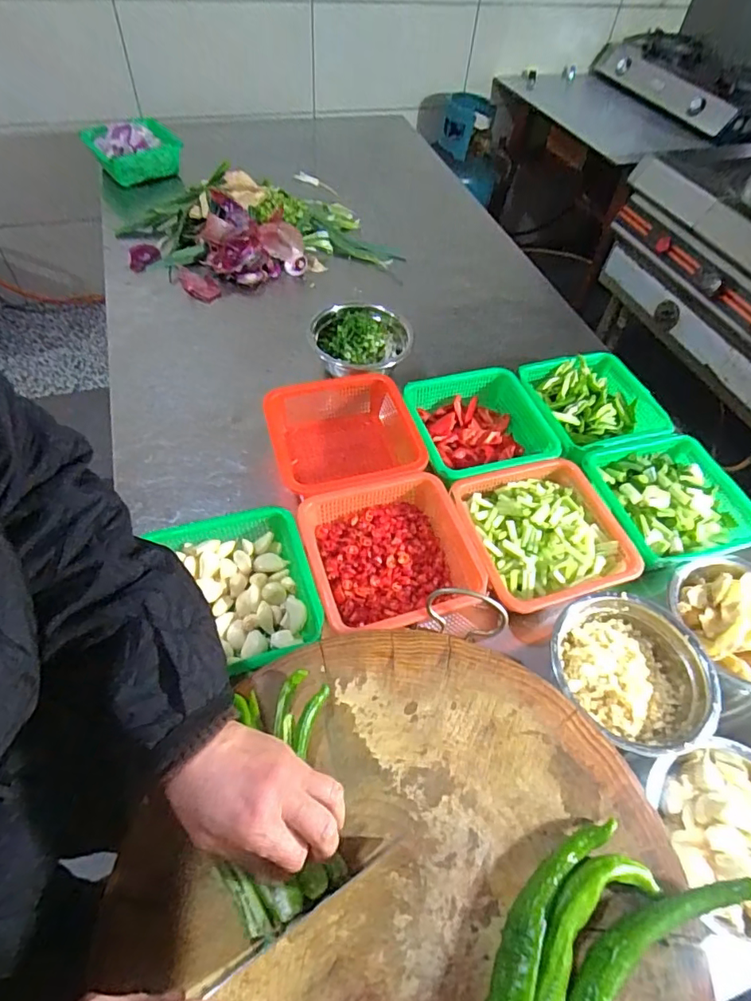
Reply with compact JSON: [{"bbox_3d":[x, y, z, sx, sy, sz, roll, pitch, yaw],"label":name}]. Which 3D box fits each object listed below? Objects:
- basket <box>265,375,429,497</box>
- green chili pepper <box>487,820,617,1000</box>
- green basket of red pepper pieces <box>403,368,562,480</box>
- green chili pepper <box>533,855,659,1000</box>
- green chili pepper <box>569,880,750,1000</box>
[{"bbox_3d":[-0.038,-0.073,0.674,0.171,0.064,0.179,-14,56,-15],"label":"basket"},{"bbox_3d":[0.106,0.296,0.351,0.037,0.024,0.184,32,58,18],"label":"green chili pepper"},{"bbox_3d":[0.143,-0.094,0.701,0.176,0.058,0.165,-10,56,-13],"label":"green basket of red pepper pieces"},{"bbox_3d":[0.131,0.297,0.348,0.147,0.025,0.047,-36,64,-27],"label":"green chili pepper"},{"bbox_3d":[0.168,0.309,0.340,0.203,0.031,0.047,-30,62,-24],"label":"green chili pepper"}]

